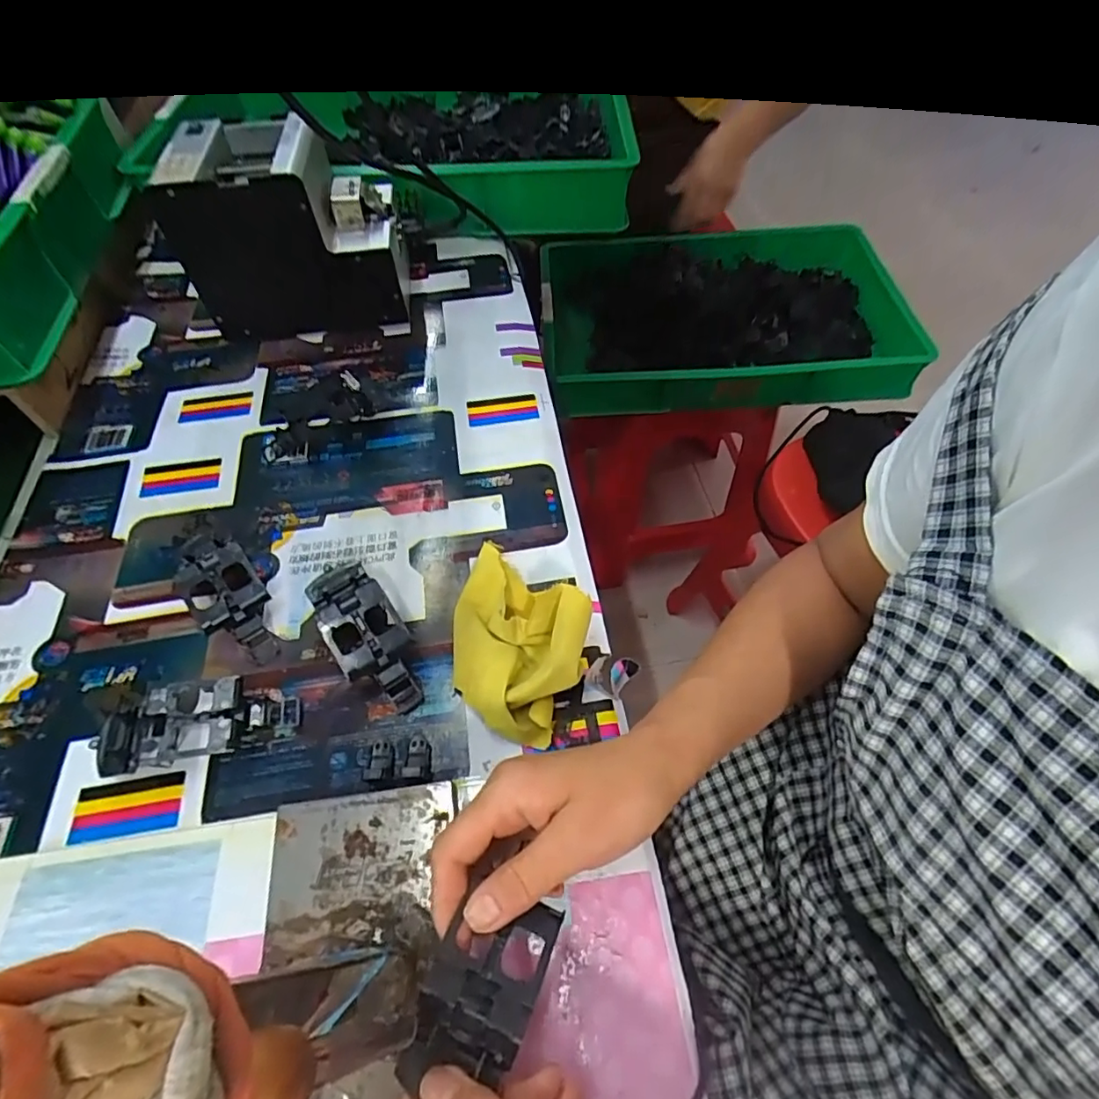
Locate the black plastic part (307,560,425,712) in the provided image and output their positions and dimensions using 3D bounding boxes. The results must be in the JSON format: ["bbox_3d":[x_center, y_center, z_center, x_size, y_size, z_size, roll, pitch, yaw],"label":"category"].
[{"bbox_3d":[-0.125,0.052,0.379,0.045,0.031,0.122,-34,62,-19],"label":"black plastic part"}]

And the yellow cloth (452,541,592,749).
[{"bbox_3d":[-0.025,0.052,0.362,0.101,0.055,0.103,23,61,16],"label":"yellow cloth"}]

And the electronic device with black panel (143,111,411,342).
[{"bbox_3d":[-0.231,-0.293,0.534,0.177,0.157,0.121,-4,57,-1],"label":"electronic device with black panel"}]

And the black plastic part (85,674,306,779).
[{"bbox_3d":[-0.211,0.105,0.344,0.105,0.028,0.046,-9,57,-3],"label":"black plastic part"}]

